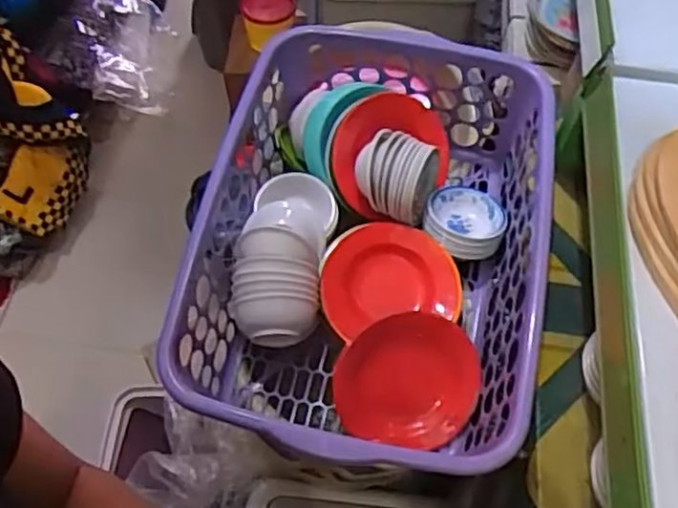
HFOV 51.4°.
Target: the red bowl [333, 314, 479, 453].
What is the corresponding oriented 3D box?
[{"bbox_3d":[0.069,0.121,0.701,0.133,0.040,0.132,1,97,12],"label":"red bowl"}]

